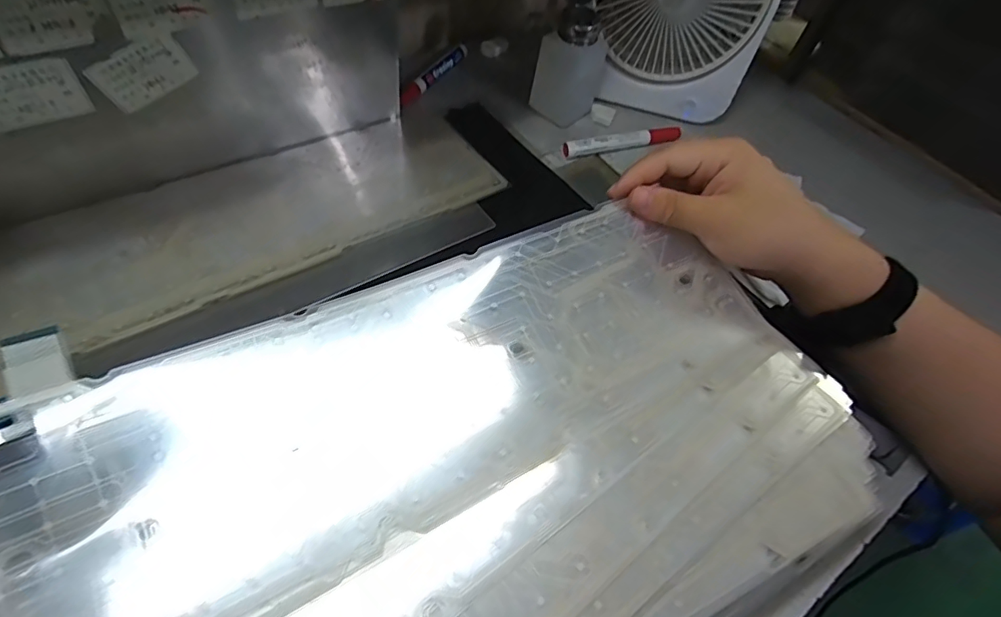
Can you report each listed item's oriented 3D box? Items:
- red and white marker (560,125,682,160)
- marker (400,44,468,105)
[{"bbox_3d":[0.129,-0.173,0.525,0.137,0.017,0.015,-15,58,-19],"label":"red and white marker"},{"bbox_3d":[-0.071,-0.253,0.550,0.012,0.017,0.125,25,54,10],"label":"marker"}]

